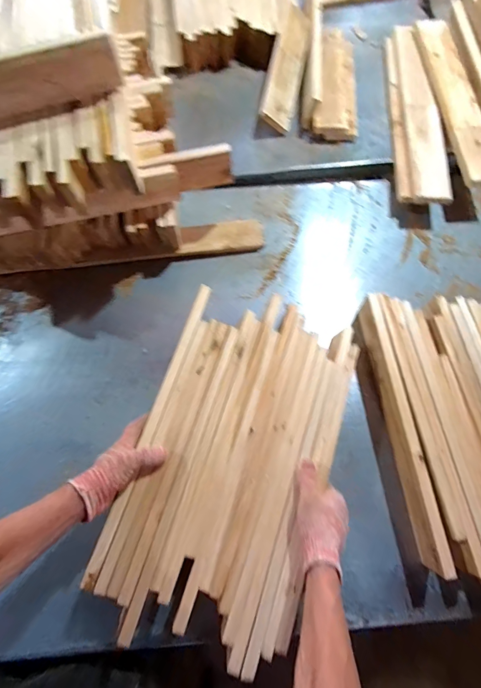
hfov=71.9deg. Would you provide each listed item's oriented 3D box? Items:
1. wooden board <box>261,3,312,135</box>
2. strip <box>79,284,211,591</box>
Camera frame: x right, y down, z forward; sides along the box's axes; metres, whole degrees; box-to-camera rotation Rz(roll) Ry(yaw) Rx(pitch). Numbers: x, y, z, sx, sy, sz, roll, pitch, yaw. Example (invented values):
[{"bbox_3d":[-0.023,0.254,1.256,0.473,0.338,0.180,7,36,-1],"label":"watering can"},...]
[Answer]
[{"bbox_3d":[0.123,-0.705,0.848,0.088,0.024,0.347,16,81,-20],"label":"wooden board"},{"bbox_3d":[-0.141,0.120,0.553,0.022,0.008,0.501,17,71,4],"label":"strip"}]

